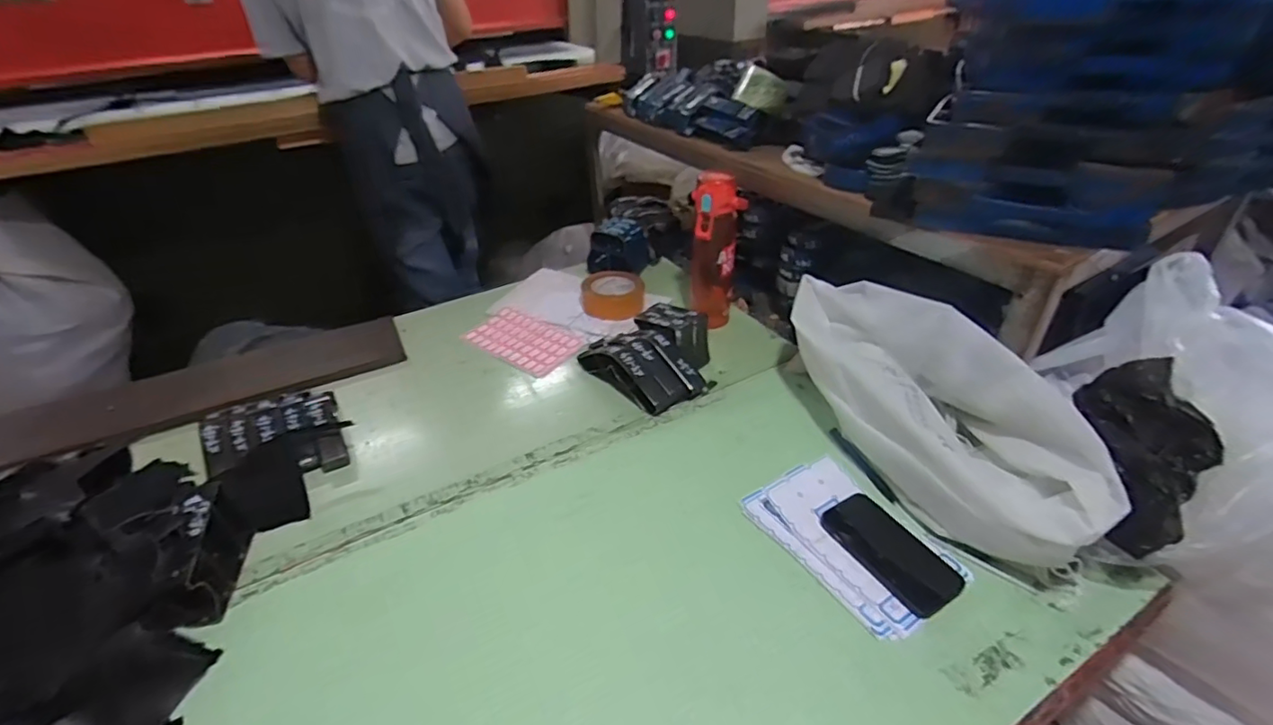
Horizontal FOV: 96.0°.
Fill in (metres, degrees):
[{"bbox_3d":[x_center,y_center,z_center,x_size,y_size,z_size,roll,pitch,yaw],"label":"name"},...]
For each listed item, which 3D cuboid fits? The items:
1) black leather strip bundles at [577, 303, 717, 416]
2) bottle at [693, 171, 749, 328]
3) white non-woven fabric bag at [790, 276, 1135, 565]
[{"bbox_3d":[0.025,-0.024,0.921,0.162,0.083,0.200,-29,44,-30],"label":"black leather strip bundles"},{"bbox_3d":[0.140,-0.191,1.000,0.087,0.258,0.086,3,37,9],"label":"bottle"},{"bbox_3d":[0.361,0.049,0.715,0.148,0.148,0.432,-20,40,-20],"label":"white non-woven fabric bag"}]

